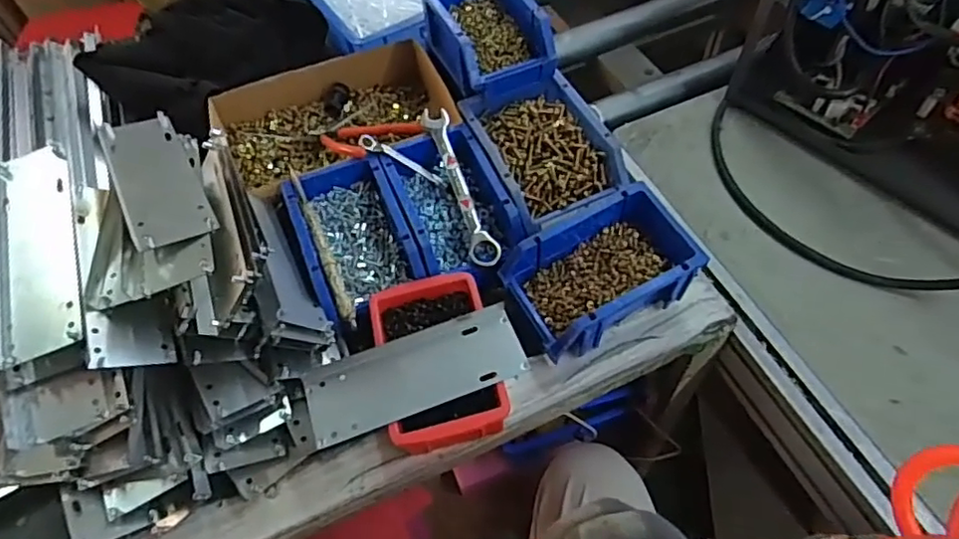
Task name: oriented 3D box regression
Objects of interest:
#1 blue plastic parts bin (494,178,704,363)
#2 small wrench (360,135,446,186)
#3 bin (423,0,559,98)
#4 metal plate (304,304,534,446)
[{"bbox_3d":[0.109,0.003,0.563,0.162,0.068,0.115,-25,60,-12],"label":"blue plastic parts bin"},{"bbox_3d":[-0.081,-0.114,0.630,0.095,0.012,0.012,28,60,-8],"label":"small wrench"},{"bbox_3d":[0.001,-0.275,0.681,0.102,0.068,0.184,-22,59,-11],"label":"bin"},{"bbox_3d":[-0.053,0.085,0.503,0.178,0.004,0.066,-20,57,-8],"label":"metal plate"}]

